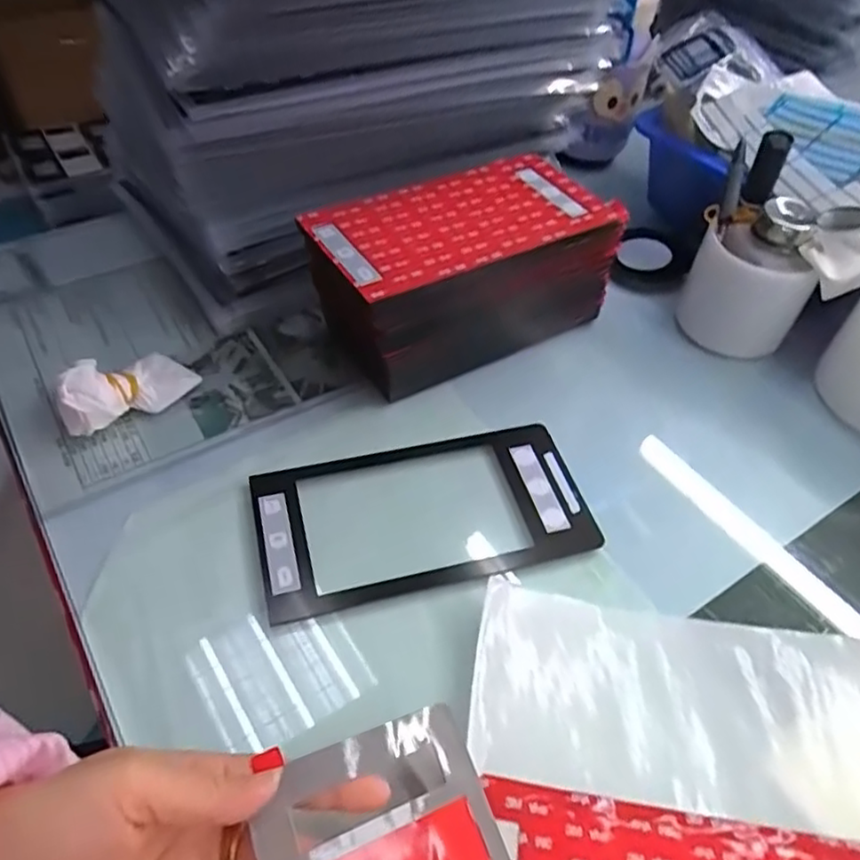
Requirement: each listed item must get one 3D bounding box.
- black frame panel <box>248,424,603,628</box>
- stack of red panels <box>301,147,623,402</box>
[{"bbox_3d":[-0.003,0.051,0.402,0.198,0.010,0.100,-10,52,-14],"label":"black frame panel"},{"bbox_3d":[0.026,-0.116,0.473,0.207,0.097,0.101,-24,54,-23],"label":"stack of red panels"}]

